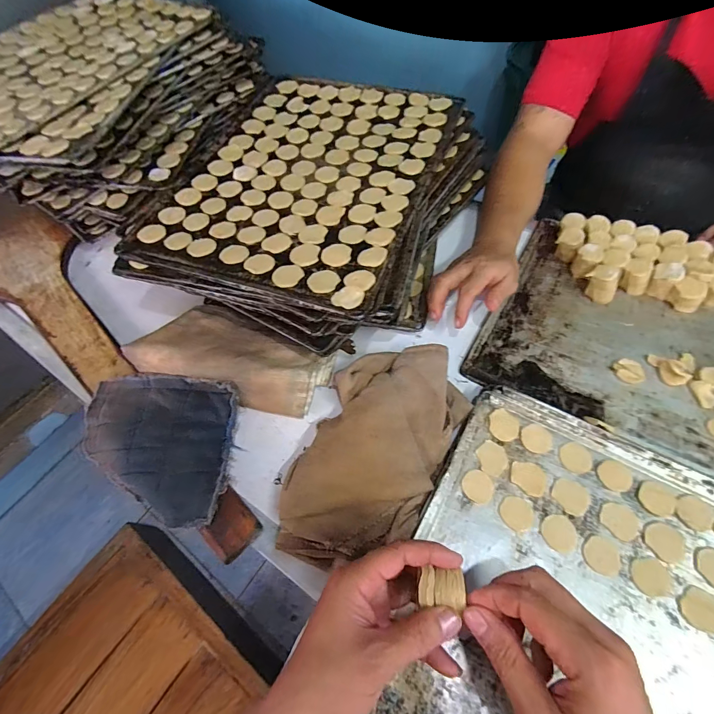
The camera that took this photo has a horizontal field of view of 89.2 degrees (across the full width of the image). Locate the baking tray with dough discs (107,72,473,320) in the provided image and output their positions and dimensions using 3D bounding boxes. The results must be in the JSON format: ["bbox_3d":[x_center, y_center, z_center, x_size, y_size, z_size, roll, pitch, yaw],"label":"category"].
[{"bbox_3d":[-0.062,-0.258,0.497,0.319,0.026,0.441,17,60,14],"label":"baking tray with dough discs"}]

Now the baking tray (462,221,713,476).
[{"bbox_3d":[0.406,-0.007,0.448,0.446,0.024,0.303,24,62,18],"label":"baking tray"}]

